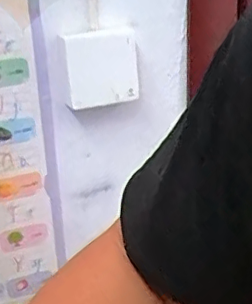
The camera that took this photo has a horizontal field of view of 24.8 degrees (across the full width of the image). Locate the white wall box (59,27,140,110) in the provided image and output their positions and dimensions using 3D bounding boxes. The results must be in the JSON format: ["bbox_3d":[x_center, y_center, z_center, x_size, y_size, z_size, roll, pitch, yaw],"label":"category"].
[{"bbox_3d":[-0.031,-0.104,0.699,0.090,0.086,0.040,-8,21,-14],"label":"white wall box"}]

